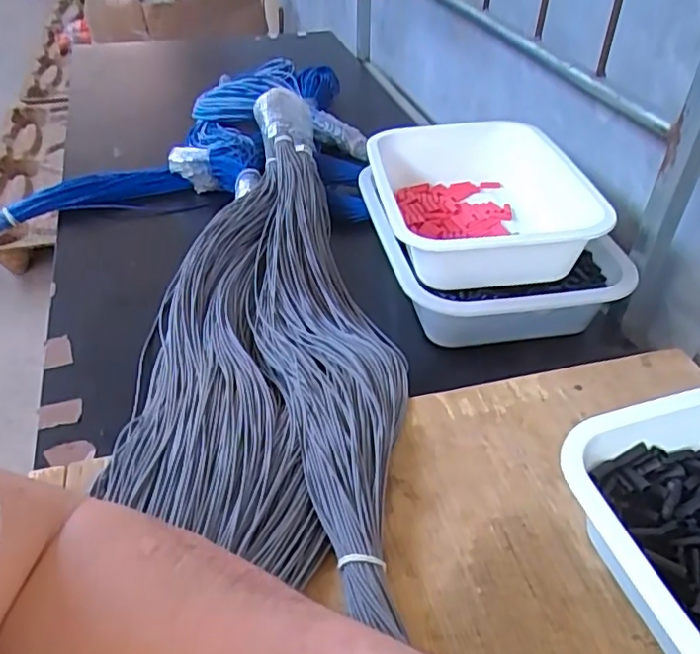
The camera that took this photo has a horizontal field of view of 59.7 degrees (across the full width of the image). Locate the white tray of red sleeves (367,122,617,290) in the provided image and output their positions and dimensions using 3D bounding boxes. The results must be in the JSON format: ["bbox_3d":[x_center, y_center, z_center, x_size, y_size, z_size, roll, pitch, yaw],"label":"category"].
[{"bbox_3d":[0.131,-0.140,0.701,0.194,0.092,0.304,-5,40,-4],"label":"white tray of red sleeves"}]

